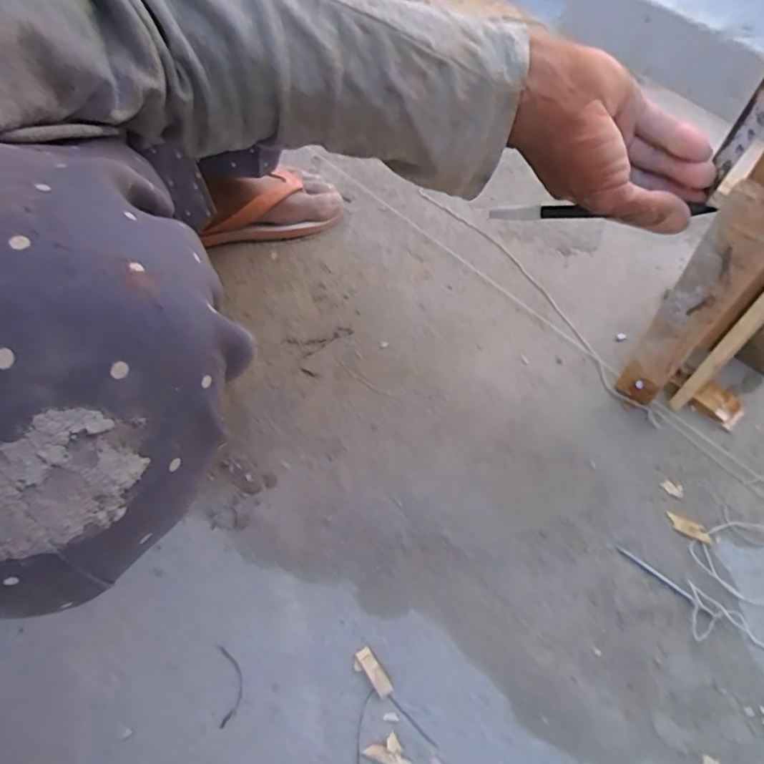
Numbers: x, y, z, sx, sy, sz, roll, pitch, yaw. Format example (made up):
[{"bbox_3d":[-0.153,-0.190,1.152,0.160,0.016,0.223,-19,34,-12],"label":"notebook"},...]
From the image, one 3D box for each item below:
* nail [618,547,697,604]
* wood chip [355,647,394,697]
[{"bbox_3d":[0.204,0.143,0.395,0.061,0.004,0.005,36,63,23],"label":"nail"},{"bbox_3d":[-0.006,0.198,0.363,0.011,0.008,0.032,-30,60,-18],"label":"wood chip"}]

